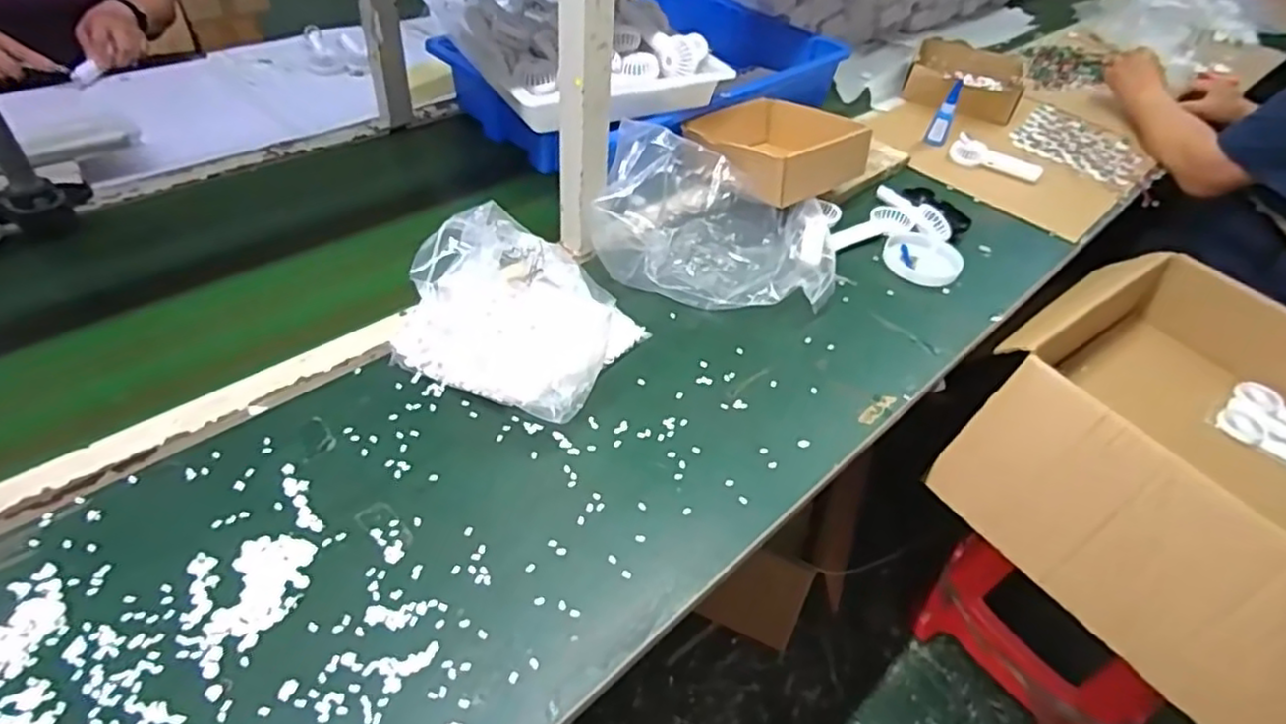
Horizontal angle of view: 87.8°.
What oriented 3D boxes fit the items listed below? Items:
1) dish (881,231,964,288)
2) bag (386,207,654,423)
[{"bbox_3d":[0.372,-0.139,0.893,0.087,0.017,0.098,-32,55,-33],"label":"dish"},{"bbox_3d":[-0.123,-0.059,0.666,0.214,0.141,0.203,25,46,19],"label":"bag"}]

